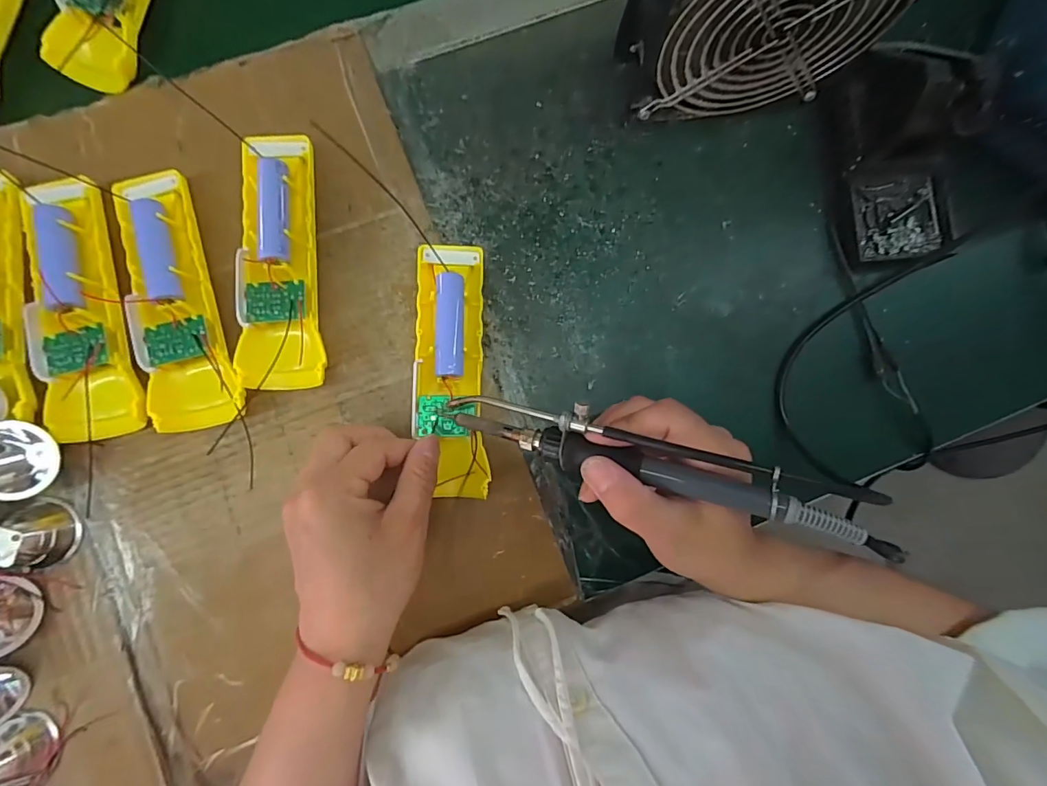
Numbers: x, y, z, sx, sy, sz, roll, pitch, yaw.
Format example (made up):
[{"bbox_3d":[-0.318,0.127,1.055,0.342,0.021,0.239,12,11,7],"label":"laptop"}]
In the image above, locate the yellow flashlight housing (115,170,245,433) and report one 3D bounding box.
[{"bbox_3d":[-0.213,-0.056,0.283,0.048,0.028,0.151,-18,88,-6],"label":"yellow flashlight housing"}]

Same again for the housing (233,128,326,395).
[{"bbox_3d":[-0.150,-0.080,0.281,0.048,0.024,0.156,-5,86,-6],"label":"housing"}]

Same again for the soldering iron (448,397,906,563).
[{"bbox_3d":[0.060,0.033,0.224,0.210,0.025,0.027,14,84,19],"label":"soldering iron"}]

